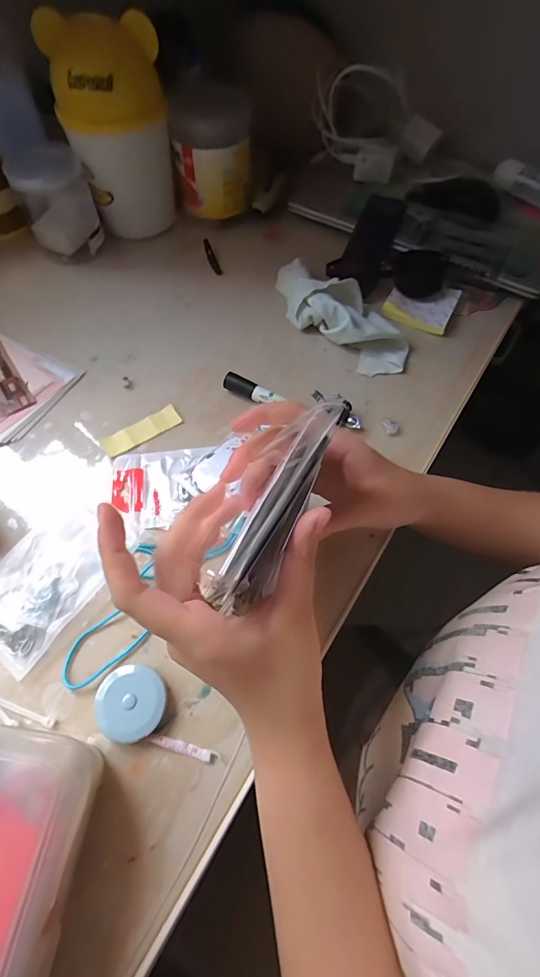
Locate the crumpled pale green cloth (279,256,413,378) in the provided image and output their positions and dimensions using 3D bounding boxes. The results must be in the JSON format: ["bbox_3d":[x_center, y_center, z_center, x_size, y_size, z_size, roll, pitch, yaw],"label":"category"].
[{"bbox_3d":[0.077,-0.205,0.473,0.195,0.043,0.075,41,68,17],"label":"crumpled pale green cloth"}]

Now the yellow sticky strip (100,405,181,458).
[{"bbox_3d":[-0.129,-0.059,0.415,0.079,0.005,0.024,-30,67,-17],"label":"yellow sticky strip"}]

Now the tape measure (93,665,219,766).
[{"bbox_3d":[-0.079,0.157,0.293,0.089,0.014,0.047,11,62,4],"label":"tape measure"}]

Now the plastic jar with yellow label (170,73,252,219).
[{"bbox_3d":[-0.074,-0.436,0.539,0.096,0.119,0.106,-2,62,-4],"label":"plastic jar with yellow label"}]

